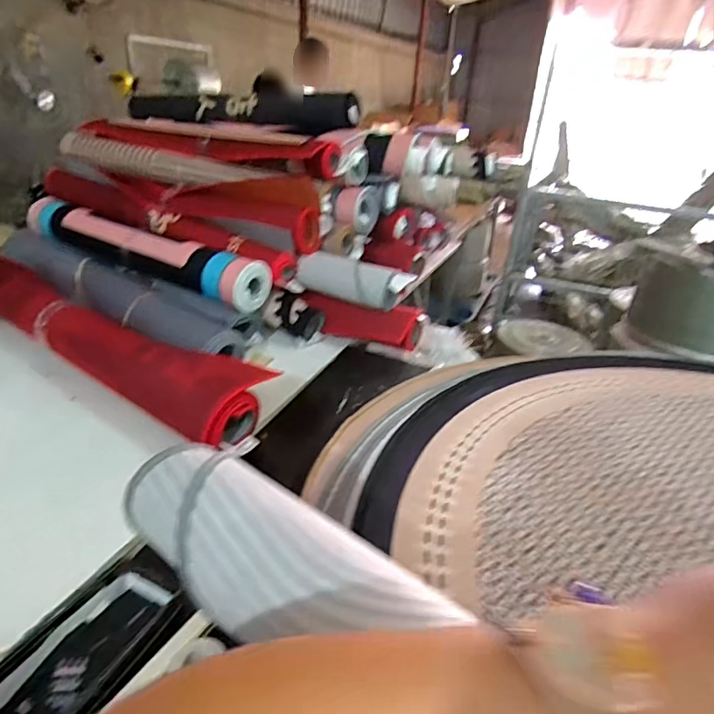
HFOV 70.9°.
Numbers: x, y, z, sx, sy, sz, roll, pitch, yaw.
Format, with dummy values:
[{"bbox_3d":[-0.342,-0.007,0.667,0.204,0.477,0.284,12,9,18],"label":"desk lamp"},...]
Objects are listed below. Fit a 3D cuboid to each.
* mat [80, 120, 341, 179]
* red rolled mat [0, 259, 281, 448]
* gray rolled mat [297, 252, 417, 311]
[{"bbox_3d":[-0.502,-0.686,1.601,0.975,0.088,0.105,18,30,24],"label":"mat"},{"bbox_3d":[-0.606,-0.038,1.210,1.005,0.118,0.194,23,33,31],"label":"red rolled mat"},{"bbox_3d":[-0.014,-0.205,1.362,0.318,0.096,0.087,14,29,17],"label":"gray rolled mat"}]

